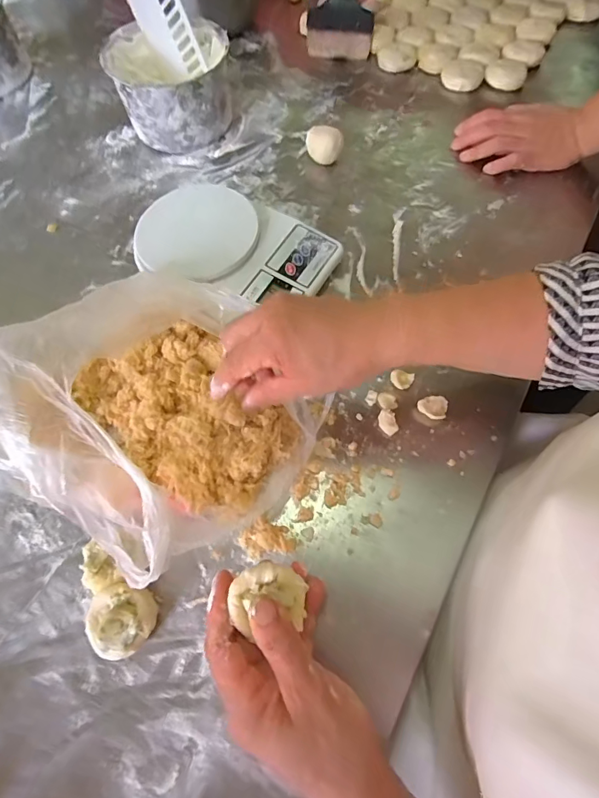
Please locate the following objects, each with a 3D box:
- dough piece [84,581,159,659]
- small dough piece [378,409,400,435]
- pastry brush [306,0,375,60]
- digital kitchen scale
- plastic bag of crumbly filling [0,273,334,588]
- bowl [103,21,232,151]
[{"bbox_3d":[-0.137,0.170,0.335,0.047,0.028,0.049,-1,65,2],"label":"dough piece"},{"bbox_3d":[0.082,0.020,0.405,0.016,0.011,0.026,-11,65,-3],"label":"small dough piece"},{"bbox_3d":[0.068,-0.608,0.629,0.097,0.184,0.018,10,21,5],"label":"pastry brush"},{"bbox_3d":[-0.068,-0.163,0.477,0.201,0.048,0.129,21,68,12],"label":"digital kitchen scale"},{"bbox_3d":[-0.112,0.003,0.347,0.199,0.128,0.197,36,71,17],"label":"plastic bag of crumbly filling"},{"bbox_3d":[-0.166,-0.400,0.566,0.143,0.090,0.131,3,65,4],"label":"bowl"}]

